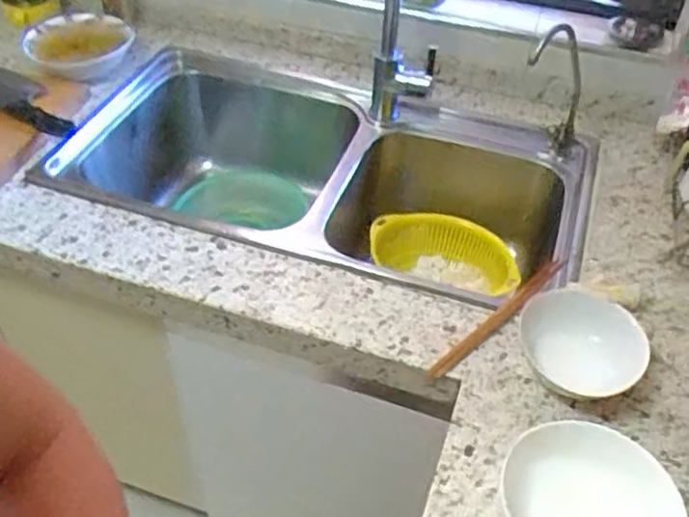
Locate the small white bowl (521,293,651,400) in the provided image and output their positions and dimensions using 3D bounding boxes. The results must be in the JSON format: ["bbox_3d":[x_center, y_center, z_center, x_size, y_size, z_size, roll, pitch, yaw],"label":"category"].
[{"bbox_3d":[0.254,0.093,0.758,0.135,0.062,0.106,34,55,28],"label":"small white bowl"}]

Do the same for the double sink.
[{"bbox_3d":[-0.052,-0.094,1.111,0.798,0.215,0.354,14,48,13],"label":"double sink"}]

